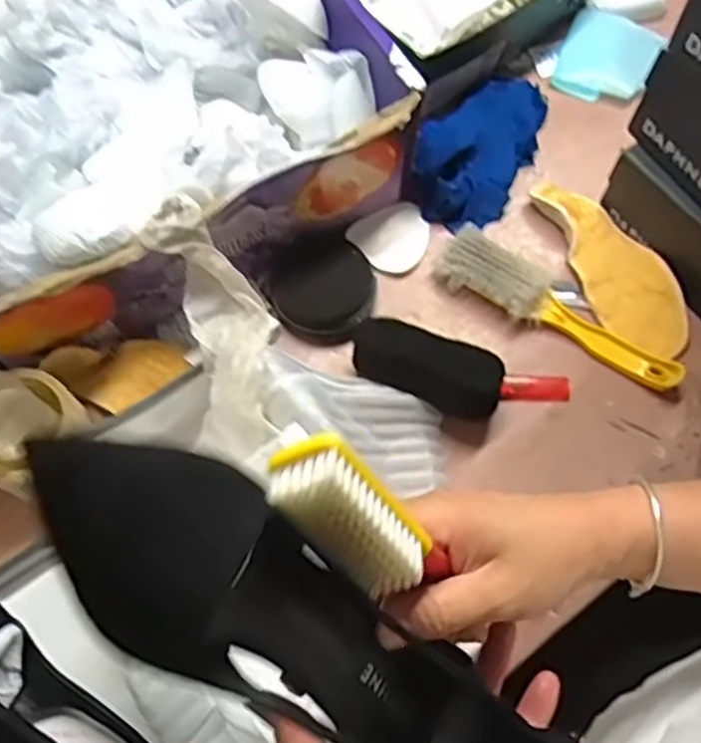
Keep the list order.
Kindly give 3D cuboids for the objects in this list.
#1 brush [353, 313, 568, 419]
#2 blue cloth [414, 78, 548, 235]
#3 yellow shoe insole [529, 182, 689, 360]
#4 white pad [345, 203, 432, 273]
[{"bbox_3d":[0.092,0.001,0.624,0.182,0.061,0.078,22,70,8],"label":"brush"},{"bbox_3d":[0.128,-0.226,0.723,0.101,0.046,0.182,29,71,10],"label":"blue cloth"},{"bbox_3d":[0.241,-0.100,0.677,0.069,0.010,0.192,-25,73,10],"label":"yellow shoe insole"},{"bbox_3d":[0.041,-0.131,0.714,0.066,0.020,0.067,-37,74,-13],"label":"white pad"}]

